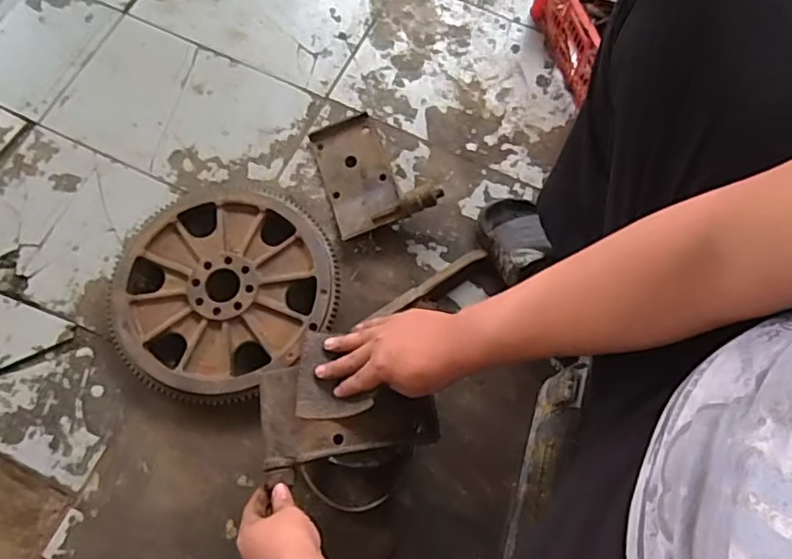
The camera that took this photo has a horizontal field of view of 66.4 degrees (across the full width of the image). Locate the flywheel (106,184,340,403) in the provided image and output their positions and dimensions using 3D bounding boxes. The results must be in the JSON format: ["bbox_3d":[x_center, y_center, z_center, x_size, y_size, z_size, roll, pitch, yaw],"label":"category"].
[{"bbox_3d":[-0.246,0.015,0.877,0.311,0.048,0.313,15,71,3],"label":"flywheel"}]

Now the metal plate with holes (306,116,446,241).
[{"bbox_3d":[-0.038,-0.177,0.947,0.154,0.063,0.203,-16,72,-8],"label":"metal plate with holes"}]

